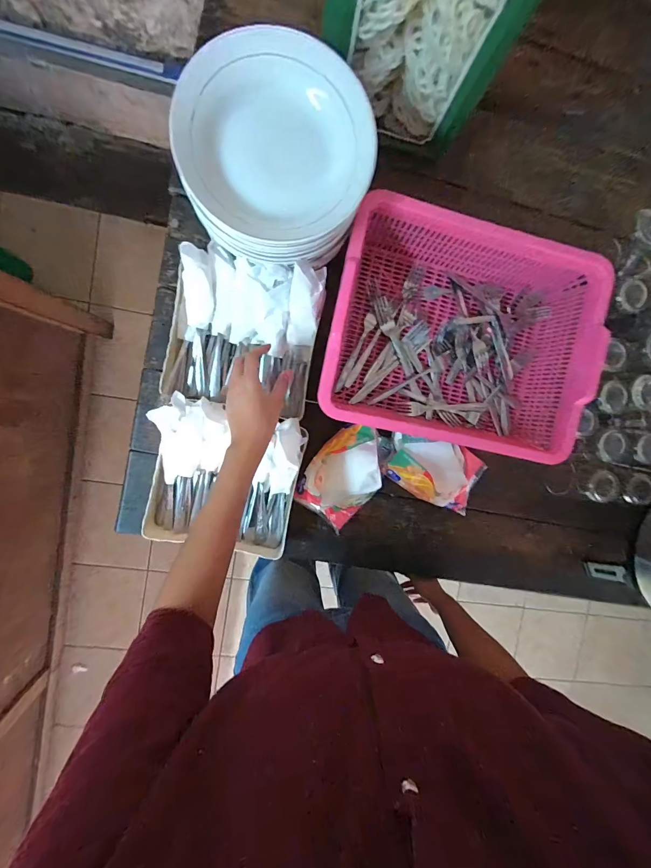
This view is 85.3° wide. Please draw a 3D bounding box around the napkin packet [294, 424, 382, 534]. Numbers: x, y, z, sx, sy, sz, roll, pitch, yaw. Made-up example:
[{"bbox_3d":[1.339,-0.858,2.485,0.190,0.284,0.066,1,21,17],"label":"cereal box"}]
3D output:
[{"bbox_3d":[0.033,0.065,0.567,0.107,0.050,0.161,33,90,-8],"label":"napkin packet"}]

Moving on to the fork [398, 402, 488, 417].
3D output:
[{"bbox_3d":[0.202,-0.043,0.600,0.156,0.008,0.022,-1,94,-7],"label":"fork"}]

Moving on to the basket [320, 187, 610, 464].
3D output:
[{"bbox_3d":[0.200,-0.145,0.545,0.381,0.116,0.305,11,93,-8],"label":"basket"}]

